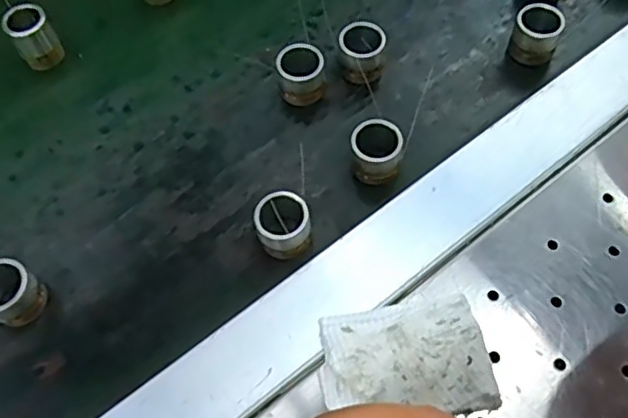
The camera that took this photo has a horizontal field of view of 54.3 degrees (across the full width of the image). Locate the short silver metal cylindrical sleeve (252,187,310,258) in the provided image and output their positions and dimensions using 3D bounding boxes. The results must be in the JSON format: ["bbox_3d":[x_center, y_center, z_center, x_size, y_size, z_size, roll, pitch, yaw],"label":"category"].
[{"bbox_3d":[-0.015,0.008,0.286,0.025,0.024,0.026,-1,62,2],"label":"short silver metal cylindrical sleeve"}]

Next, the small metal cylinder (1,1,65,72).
[{"bbox_3d":[-0.156,-0.095,0.343,0.022,0.035,0.017,-42,68,-18],"label":"small metal cylinder"}]

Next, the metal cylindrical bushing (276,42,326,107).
[{"bbox_3d":[-0.007,-0.071,0.327,0.023,0.025,0.022,-1,62,2],"label":"metal cylindrical bushing"}]

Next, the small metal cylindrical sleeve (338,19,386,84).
[{"bbox_3d":[0.025,-0.082,0.331,0.024,0.025,0.026,-1,62,2],"label":"small metal cylindrical sleeve"}]

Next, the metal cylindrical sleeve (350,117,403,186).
[{"bbox_3d":[0.031,-0.027,0.302,0.023,0.026,0.025,-1,62,2],"label":"metal cylindrical sleeve"}]

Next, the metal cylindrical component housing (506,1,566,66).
[{"bbox_3d":[0.120,-0.094,0.331,0.024,0.026,0.021,23,66,14],"label":"metal cylindrical component housing"}]

